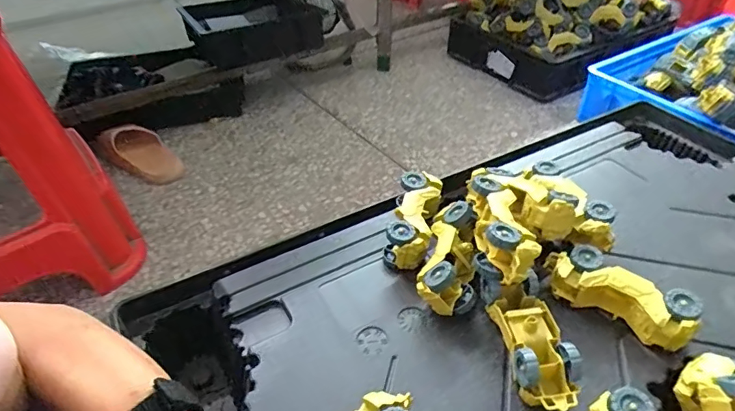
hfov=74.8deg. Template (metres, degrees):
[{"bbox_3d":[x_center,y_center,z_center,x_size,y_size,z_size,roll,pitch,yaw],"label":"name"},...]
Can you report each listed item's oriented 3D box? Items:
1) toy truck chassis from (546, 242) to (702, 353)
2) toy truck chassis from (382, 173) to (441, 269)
[{"bbox_3d":[0.307,0.112,0.595,0.171,0.056,0.067,30,50,30],"label":"toy truck chassis"},{"bbox_3d":[0.068,0.023,0.712,0.067,0.063,0.158,8,42,10],"label":"toy truck chassis"}]

